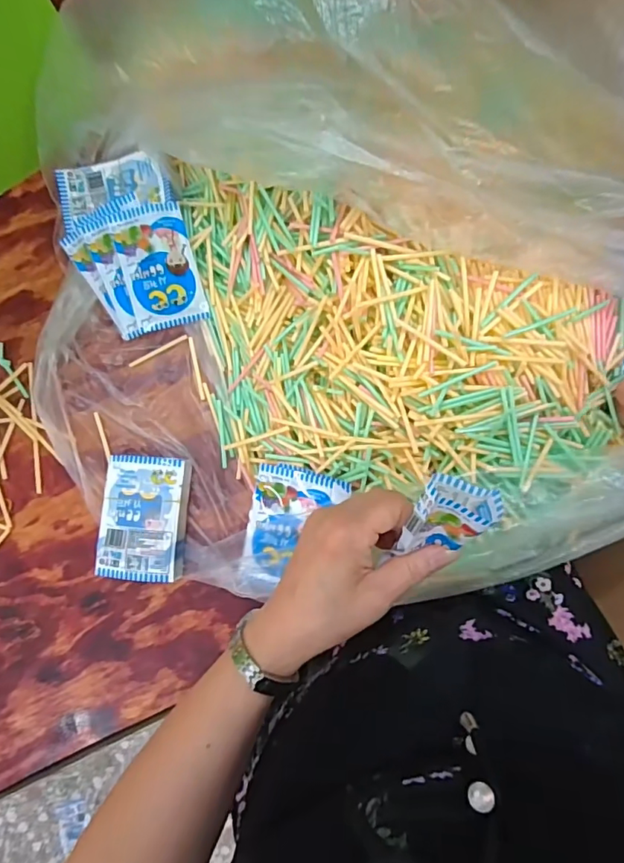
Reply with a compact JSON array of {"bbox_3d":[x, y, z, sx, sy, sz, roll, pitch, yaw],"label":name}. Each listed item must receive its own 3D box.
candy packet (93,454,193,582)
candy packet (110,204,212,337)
[{"bbox_3d":[-0.147,0.076,0.442,0.070,0.028,0.105,4,84,5],"label":"candy packet"},{"bbox_3d":[-0.139,-0.145,0.452,0.065,0.013,0.101,-16,104,-8],"label":"candy packet"}]

